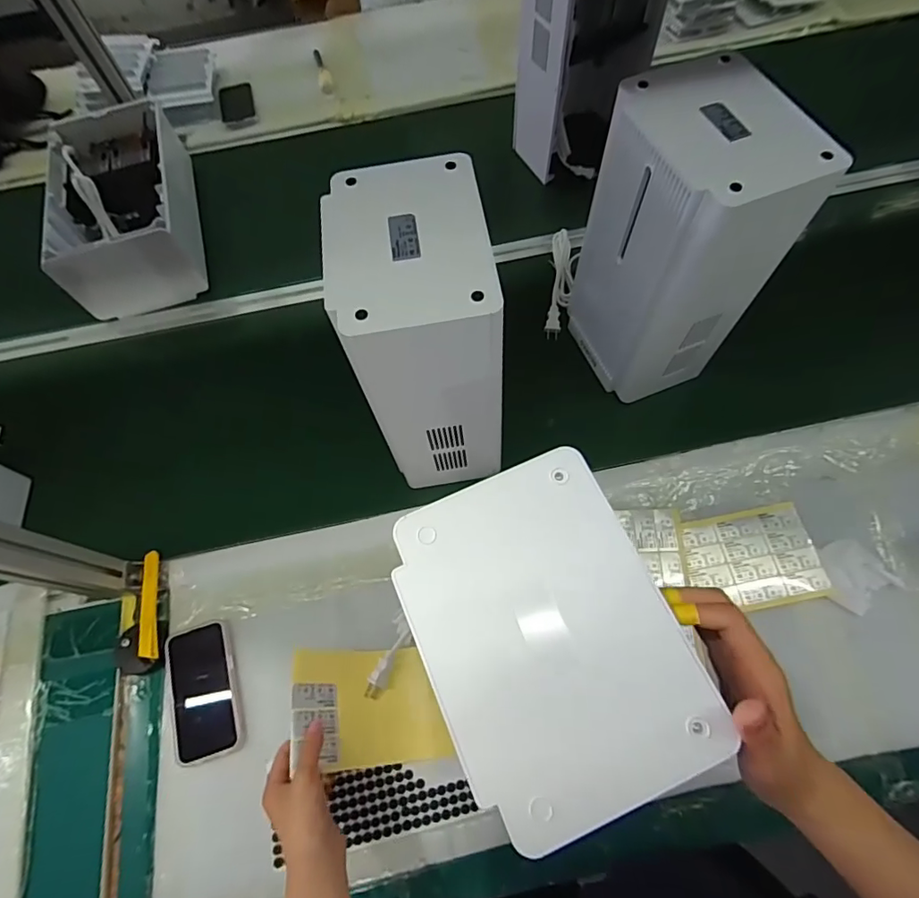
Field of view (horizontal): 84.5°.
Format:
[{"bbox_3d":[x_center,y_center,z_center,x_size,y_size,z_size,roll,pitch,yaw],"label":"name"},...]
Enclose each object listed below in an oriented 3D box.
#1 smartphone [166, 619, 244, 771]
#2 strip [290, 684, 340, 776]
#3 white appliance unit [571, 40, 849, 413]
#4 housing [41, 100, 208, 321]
[{"bbox_3d":[-0.310,0.290,0.608,0.077,0.013,0.149,-18,67,-6],"label":"smartphone"},{"bbox_3d":[-0.149,0.290,0.530,0.007,0.055,0.082,-36,54,35],"label":"strip"},{"bbox_3d":[0.255,-0.236,0.621,0.148,0.334,0.186,-15,64,-8],"label":"white appliance unit"},{"bbox_3d":[-0.576,-0.425,0.874,0.200,0.127,0.360,-14,64,-8],"label":"housing"}]

